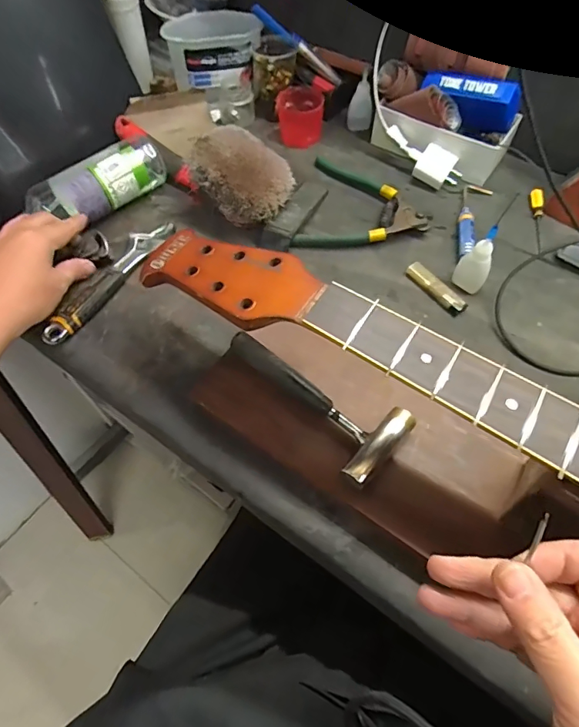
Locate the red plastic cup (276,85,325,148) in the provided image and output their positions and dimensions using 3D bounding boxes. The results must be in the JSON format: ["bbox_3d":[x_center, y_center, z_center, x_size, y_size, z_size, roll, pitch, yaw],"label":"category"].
[{"bbox_3d":[0.015,-0.361,0.651,0.066,0.051,0.067,-1,59,1],"label":"red plastic cup"}]

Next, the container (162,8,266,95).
[{"bbox_3d":[-0.111,-0.468,0.658,0.131,0.066,0.114,-13,59,-6],"label":"container"}]

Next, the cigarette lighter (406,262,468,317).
[{"bbox_3d":[0.165,-0.086,0.503,0.019,0.014,0.080,-34,64,-18],"label":"cigarette lighter"}]

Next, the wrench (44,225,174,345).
[{"bbox_3d":[-0.206,-0.104,0.512,0.036,0.021,0.205,23,62,15],"label":"wrench"}]

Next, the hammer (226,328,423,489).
[{"bbox_3d":[0.021,0.024,0.405,0.178,0.020,0.078,39,67,22],"label":"hammer"}]

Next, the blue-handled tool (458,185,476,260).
[{"bbox_3d":[0.220,-0.179,0.556,0.017,0.016,0.128,9,59,7],"label":"blue-handled tool"}]

